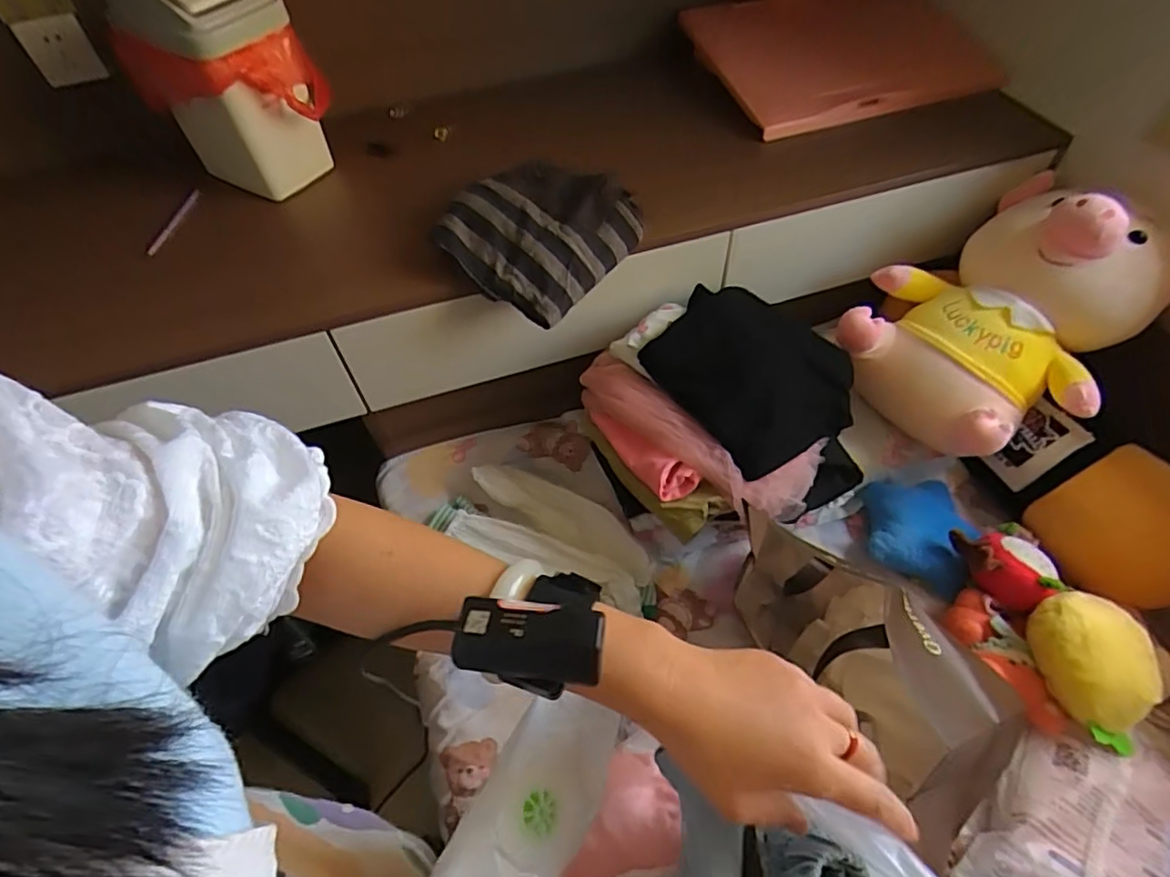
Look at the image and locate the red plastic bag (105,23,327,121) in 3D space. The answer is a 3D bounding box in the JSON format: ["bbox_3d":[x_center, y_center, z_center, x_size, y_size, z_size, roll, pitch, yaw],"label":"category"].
[{"bbox_3d":[-0.529,-0.536,0.878,0.266,0.116,0.161,24,59,19],"label":"red plastic bag"}]

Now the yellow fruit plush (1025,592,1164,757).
[{"bbox_3d":[0.627,0.277,0.743,0.123,0.094,0.175,1,54,3],"label":"yellow fruit plush"}]

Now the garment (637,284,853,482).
[{"bbox_3d":[0.236,-0.100,0.857,0.244,0.103,0.263,-37,61,-22],"label":"garment"}]

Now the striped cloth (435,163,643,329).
[{"bbox_3d":[-0.067,-0.286,0.839,0.222,0.072,0.237,29,60,21],"label":"striped cloth"}]

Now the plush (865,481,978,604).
[{"bbox_3d":[0.507,0.133,0.925,0.154,0.055,0.189,20,57,16],"label":"plush"}]

